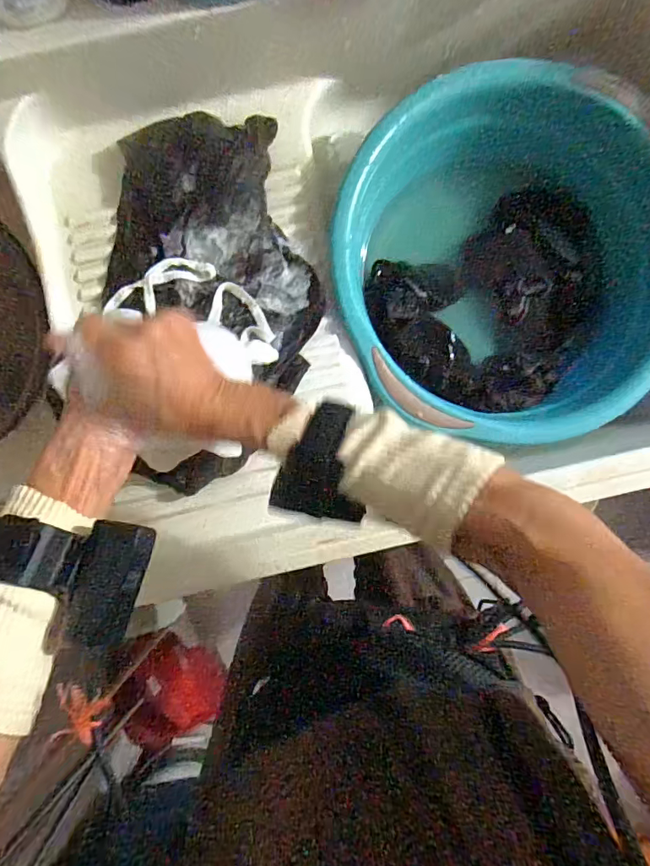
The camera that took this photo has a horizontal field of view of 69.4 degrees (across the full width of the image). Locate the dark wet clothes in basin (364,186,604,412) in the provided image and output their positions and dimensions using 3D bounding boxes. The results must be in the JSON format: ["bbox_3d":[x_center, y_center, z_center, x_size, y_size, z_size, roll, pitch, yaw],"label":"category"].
[{"bbox_3d":[0.204,-0.147,0.575,0.259,0.064,0.225,-26,93,0],"label":"dark wet clothes in basin"}]

